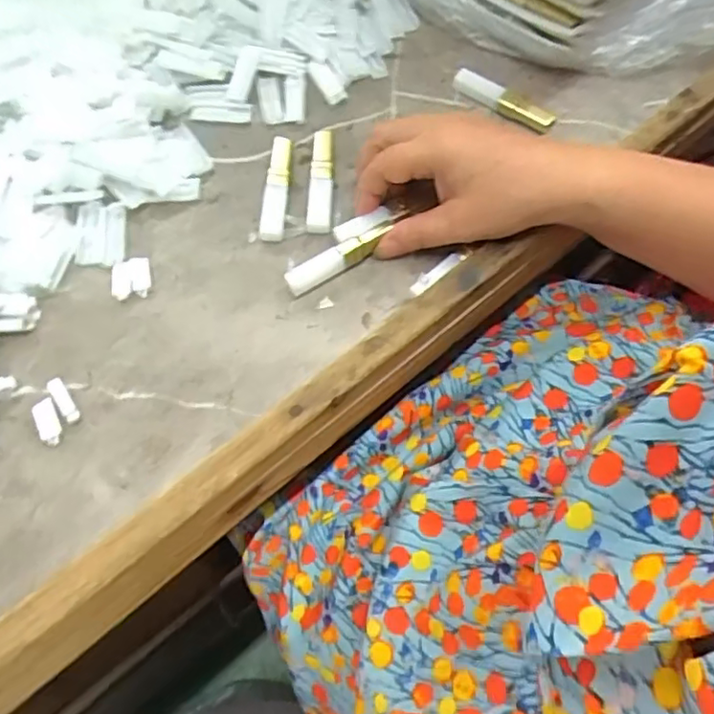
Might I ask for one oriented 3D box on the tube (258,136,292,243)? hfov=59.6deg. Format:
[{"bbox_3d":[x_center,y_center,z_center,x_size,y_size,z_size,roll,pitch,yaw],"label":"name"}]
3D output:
[{"bbox_3d":[-0.051,-0.108,0.397,0.015,0.013,0.070,5,66,0],"label":"tube"}]

